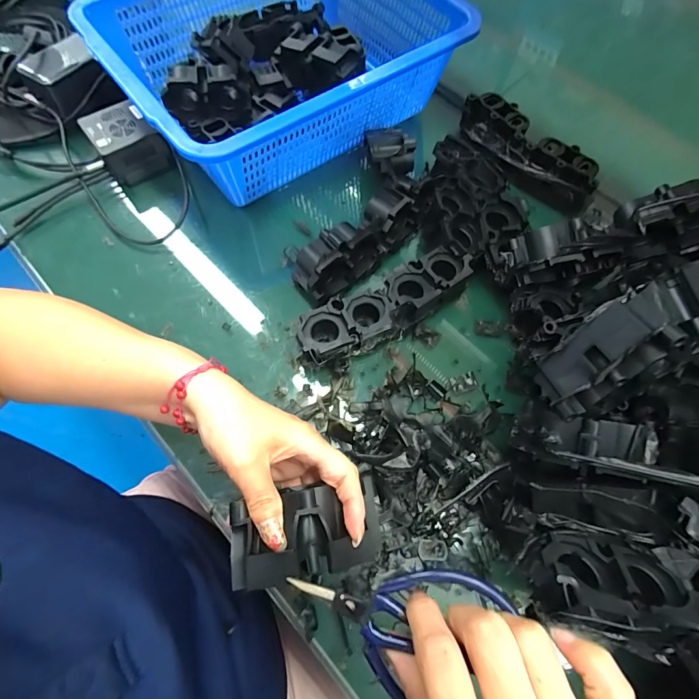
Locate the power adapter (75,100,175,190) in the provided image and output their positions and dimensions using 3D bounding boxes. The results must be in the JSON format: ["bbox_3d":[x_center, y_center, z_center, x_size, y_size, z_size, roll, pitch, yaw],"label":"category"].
[{"bbox_3d":[-0.273,-0.253,0.479,0.076,0.051,0.078,-33,72,-15],"label":"power adapter"}]

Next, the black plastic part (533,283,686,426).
[{"bbox_3d":[0.196,0.004,0.297,0.022,0.106,0.050,16,36,-35],"label":"black plastic part"}]

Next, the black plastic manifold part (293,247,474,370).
[{"bbox_3d":[0.038,-0.045,0.400,0.189,0.040,0.057,-26,70,-13],"label":"black plastic manifold part"}]

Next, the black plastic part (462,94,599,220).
[{"bbox_3d":[0.225,-0.253,0.500,0.057,0.048,0.203,-39,74,-17],"label":"black plastic part"}]

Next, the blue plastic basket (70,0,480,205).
[{"bbox_3d":[-0.075,-0.362,0.488,0.391,0.109,0.299,-35,73,-16],"label":"blue plastic basket"}]

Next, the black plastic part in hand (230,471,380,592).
[{"bbox_3d":[-0.027,0.113,0.241,0.094,0.023,0.049,-9,68,-6],"label":"black plastic part in hand"}]

